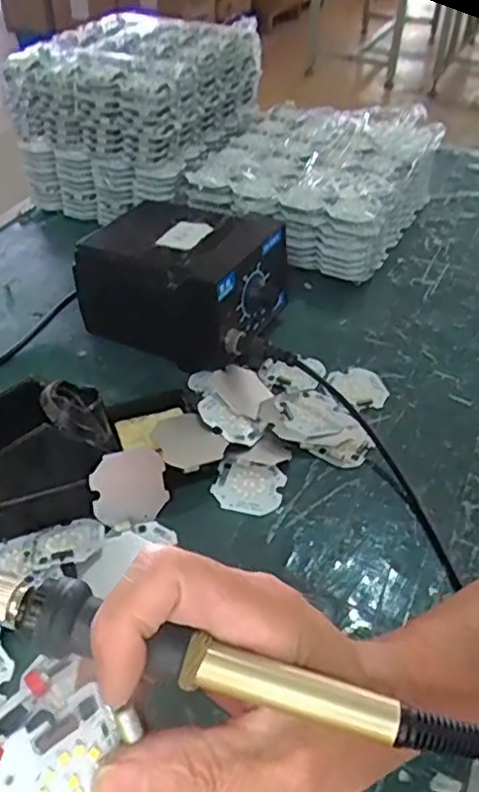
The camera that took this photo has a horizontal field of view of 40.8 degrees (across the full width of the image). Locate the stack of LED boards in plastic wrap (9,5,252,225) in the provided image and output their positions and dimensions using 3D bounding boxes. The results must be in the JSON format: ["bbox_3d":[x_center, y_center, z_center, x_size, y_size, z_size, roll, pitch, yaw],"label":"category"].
[{"bbox_3d":[-0.101,-0.306,0.705,0.184,0.146,0.212,20,45,20],"label":"stack of LED boards in plastic wrap"}]

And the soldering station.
[{"bbox_3d":[-0.043,-0.096,0.539,0.146,0.091,0.112,19,45,20],"label":"soldering station"}]

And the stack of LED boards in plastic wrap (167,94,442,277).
[{"bbox_3d":[0.082,-0.220,0.671,0.193,0.097,0.228,25,47,25],"label":"stack of LED boards in plastic wrap"}]

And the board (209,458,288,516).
[{"bbox_3d":[0.006,0.060,0.433,0.046,0.010,0.038,7,42,7],"label":"board"}]

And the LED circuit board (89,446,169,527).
[{"bbox_3d":[-0.069,0.057,0.406,0.045,0.045,0.004,-9,4,-15],"label":"LED circuit board"}]

